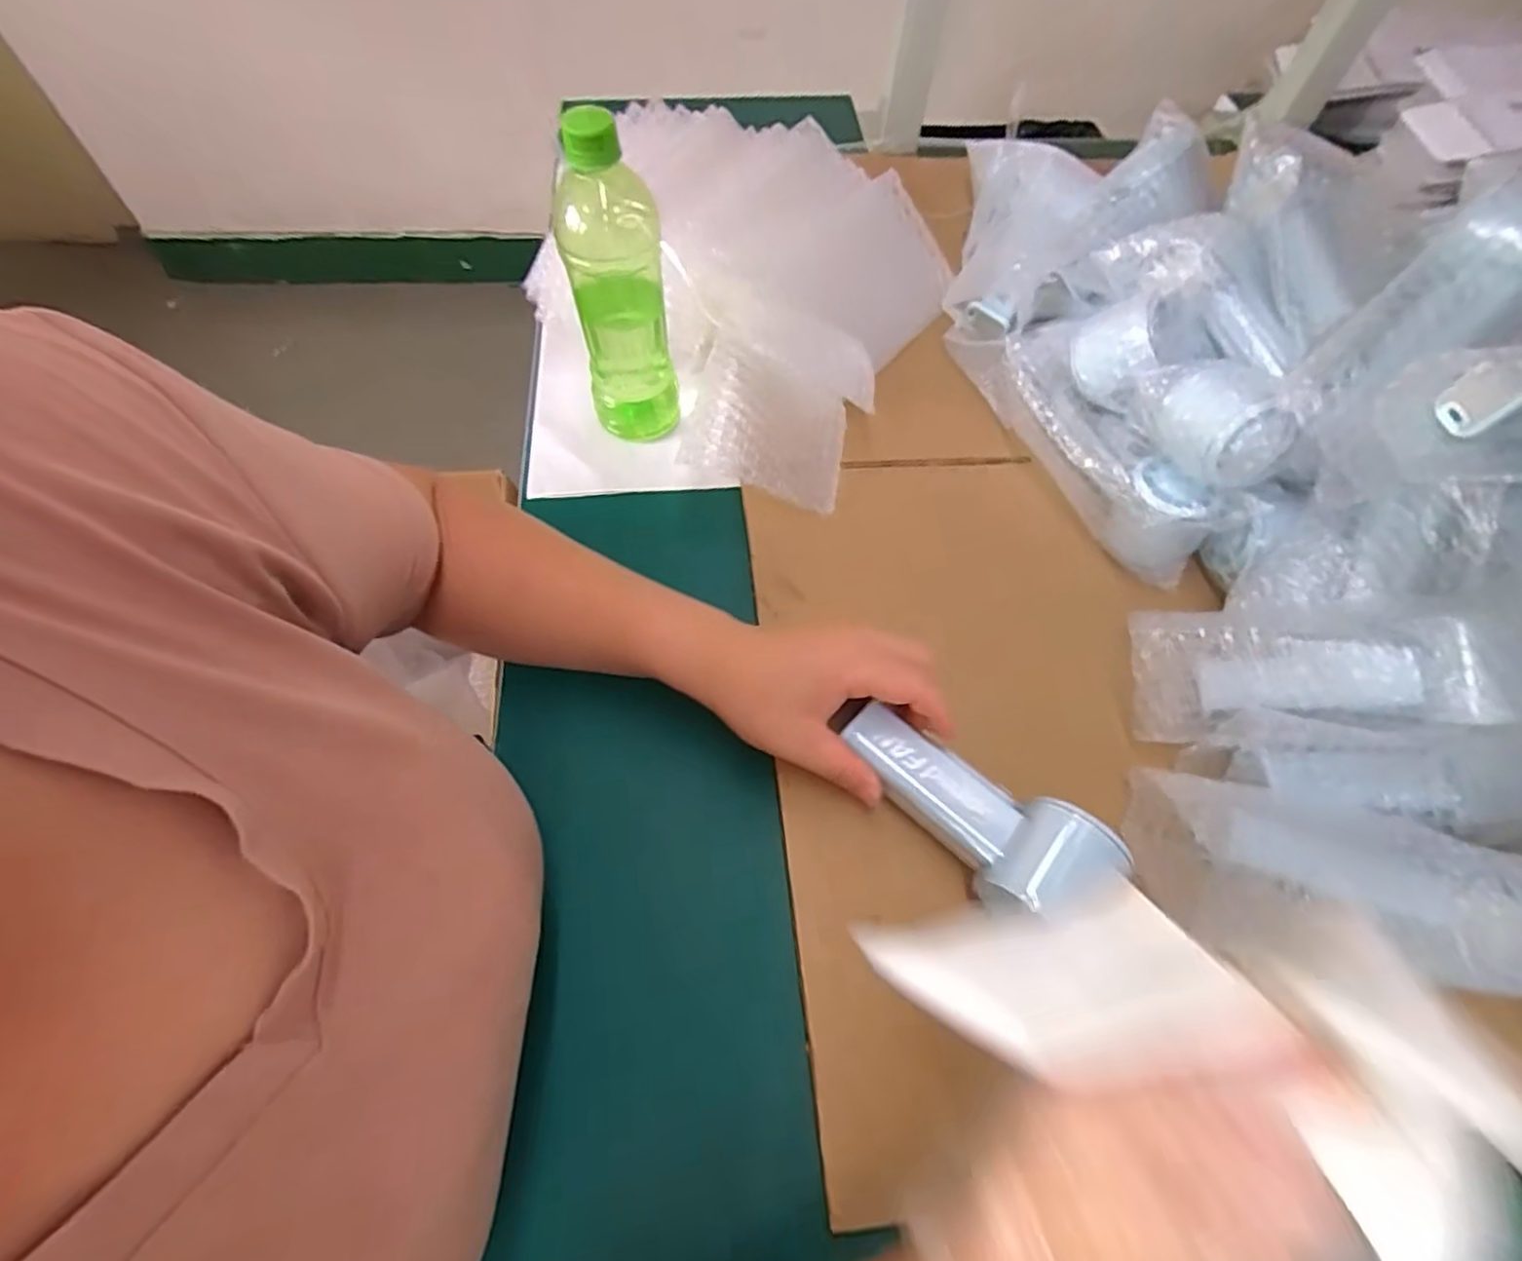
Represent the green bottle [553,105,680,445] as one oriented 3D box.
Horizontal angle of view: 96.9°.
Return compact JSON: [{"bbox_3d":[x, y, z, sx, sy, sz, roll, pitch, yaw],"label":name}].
[{"bbox_3d":[-0.097,-0.230,0.456,0.065,0.208,0.069,-15,63,-11],"label":"green bottle"}]

